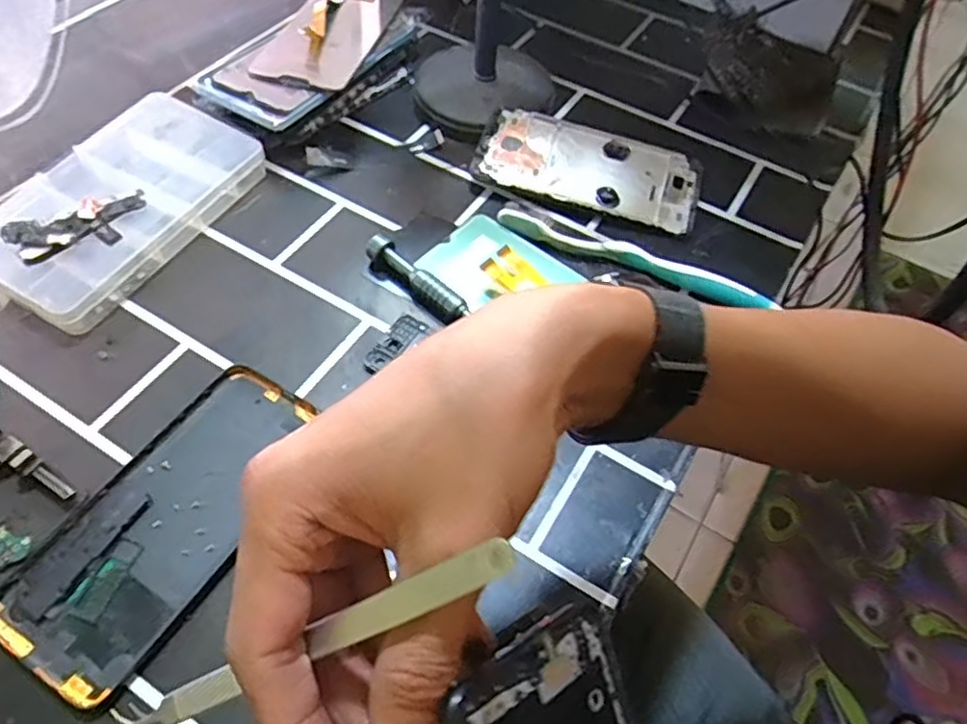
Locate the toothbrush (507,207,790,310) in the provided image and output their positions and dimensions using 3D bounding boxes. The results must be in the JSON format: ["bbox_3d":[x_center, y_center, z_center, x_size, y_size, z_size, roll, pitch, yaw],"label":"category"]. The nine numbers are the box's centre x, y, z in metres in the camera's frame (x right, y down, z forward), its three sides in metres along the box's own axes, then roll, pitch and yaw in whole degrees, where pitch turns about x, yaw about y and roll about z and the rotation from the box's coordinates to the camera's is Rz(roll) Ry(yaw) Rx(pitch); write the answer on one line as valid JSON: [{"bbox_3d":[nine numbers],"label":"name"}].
[{"bbox_3d":[0.093,-0.067,0.433,0.175,0.016,0.020,23,58,12],"label":"toothbrush"}]

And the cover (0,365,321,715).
[{"bbox_3d":[-0.150,0.073,0.327,0.074,0.004,0.163,27,59,15],"label":"cover"}]

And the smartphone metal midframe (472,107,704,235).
[{"bbox_3d":[0.074,-0.137,0.473,0.155,0.005,0.074,18,67,4],"label":"smartphone metal midframe"}]

